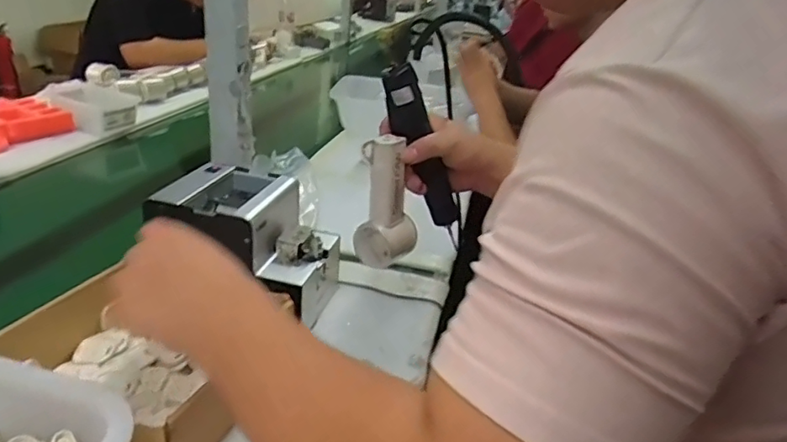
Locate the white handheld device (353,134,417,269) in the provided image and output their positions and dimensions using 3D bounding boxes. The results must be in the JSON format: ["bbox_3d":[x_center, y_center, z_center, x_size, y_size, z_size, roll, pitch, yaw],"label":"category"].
[{"bbox_3d":[-0.006,-0.024,0.643,0.057,0.148,0.045,18,28,22],"label":"white handheld device"}]

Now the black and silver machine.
[{"bbox_3d":[-0.166,0.031,0.645,0.183,0.140,0.135,11,26,10],"label":"black and silver machine"}]

